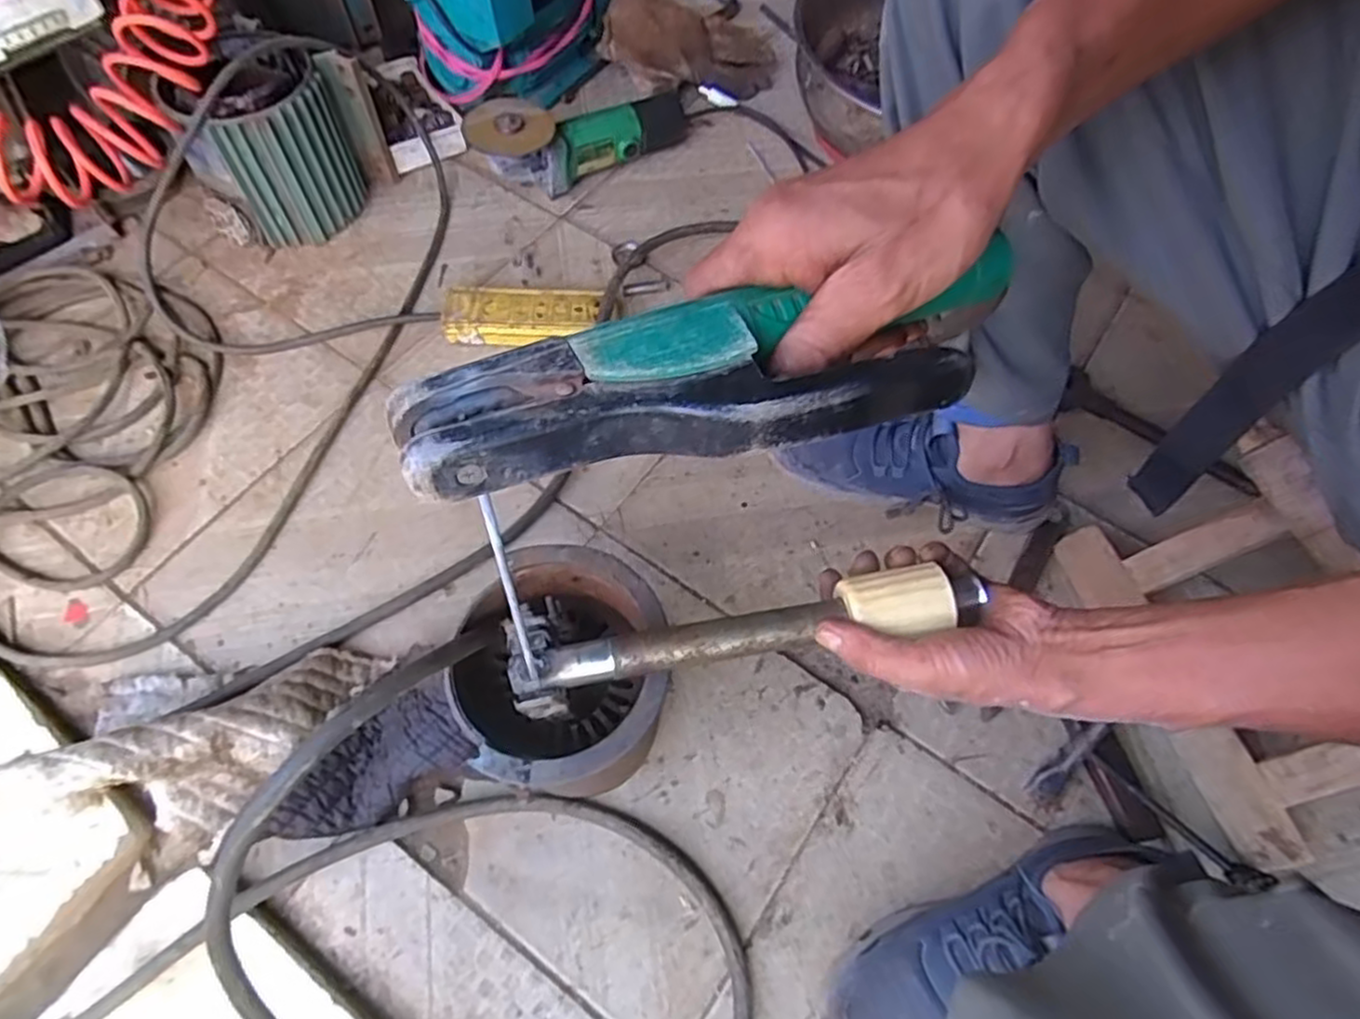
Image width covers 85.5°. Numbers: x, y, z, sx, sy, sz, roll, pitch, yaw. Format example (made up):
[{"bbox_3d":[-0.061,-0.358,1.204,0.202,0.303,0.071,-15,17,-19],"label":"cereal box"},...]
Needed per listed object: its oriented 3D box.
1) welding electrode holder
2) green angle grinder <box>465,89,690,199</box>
[{"bbox_3d":[0.015,-0.052,0.270,0.227,0.025,0.060,-12,63,-9],"label":"welding electrode holder"},{"bbox_3d":[-0.113,-0.434,0.861,0.281,0.081,0.086,-23,65,-27],"label":"green angle grinder"}]

